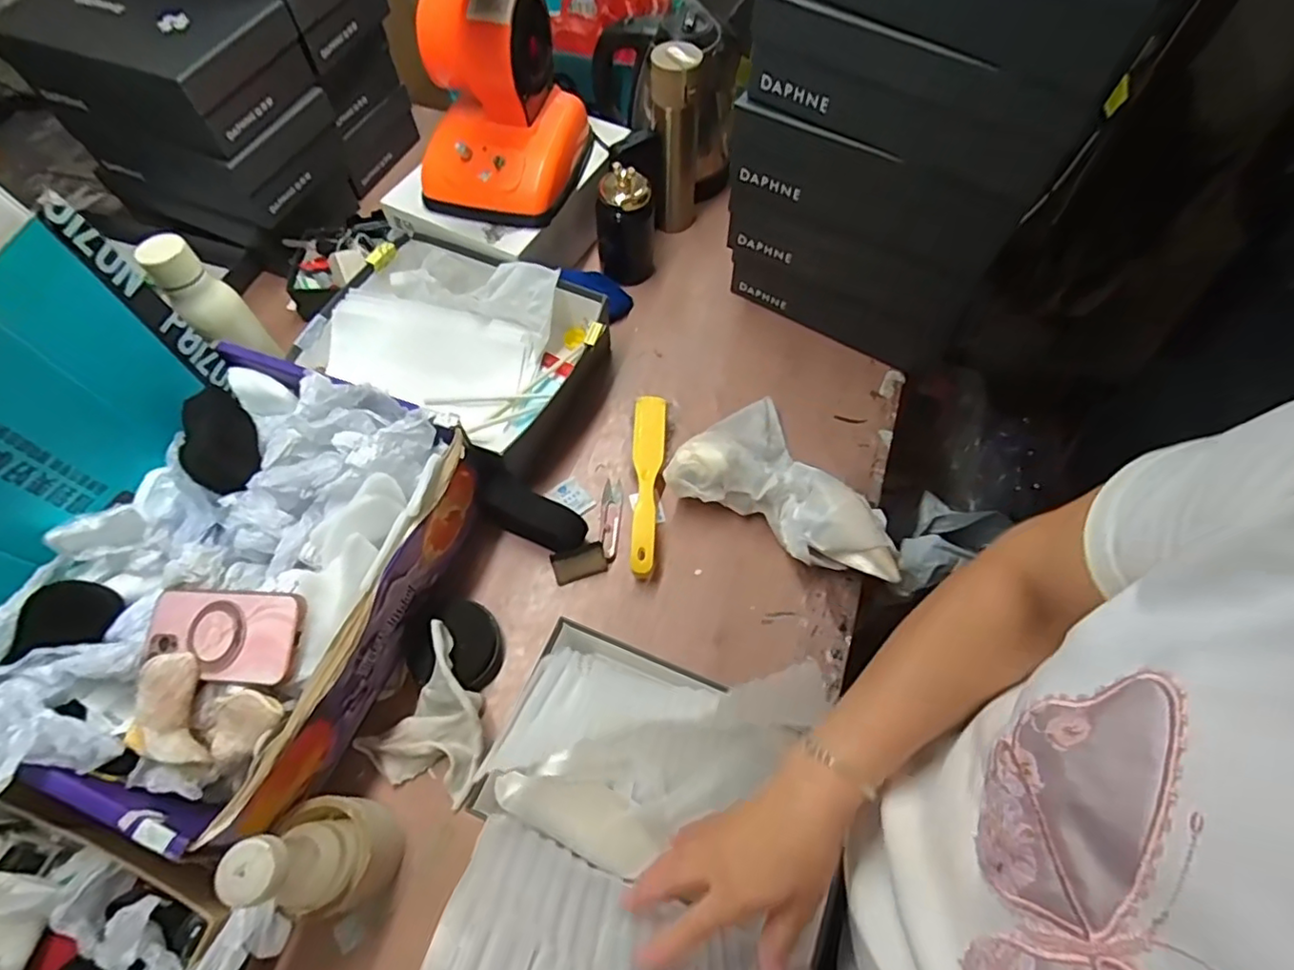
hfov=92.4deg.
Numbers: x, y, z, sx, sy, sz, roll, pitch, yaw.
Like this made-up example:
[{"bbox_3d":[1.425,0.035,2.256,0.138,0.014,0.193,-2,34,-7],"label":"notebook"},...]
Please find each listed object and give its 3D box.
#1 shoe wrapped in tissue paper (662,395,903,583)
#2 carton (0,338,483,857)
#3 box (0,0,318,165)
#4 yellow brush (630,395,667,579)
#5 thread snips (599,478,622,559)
[{"bbox_3d":[0.171,-0.002,0.700,0.256,0.085,0.165,29,66,15],"label":"shoe wrapped in tissue paper"},{"bbox_3d":[-0.381,0.082,0.582,0.296,0.148,0.392,19,64,10],"label":"carton"},{"bbox_3d":[-0.601,-0.532,0.768,0.279,0.104,0.183,17,63,9],"label":"box"},{"bbox_3d":[0.000,-0.002,0.728,0.040,0.038,0.228,3,62,2],"label":"yellow brush"},{"bbox_3d":[-0.042,0.039,0.721,0.024,0.008,0.098,2,62,1],"label":"thread snips"}]

